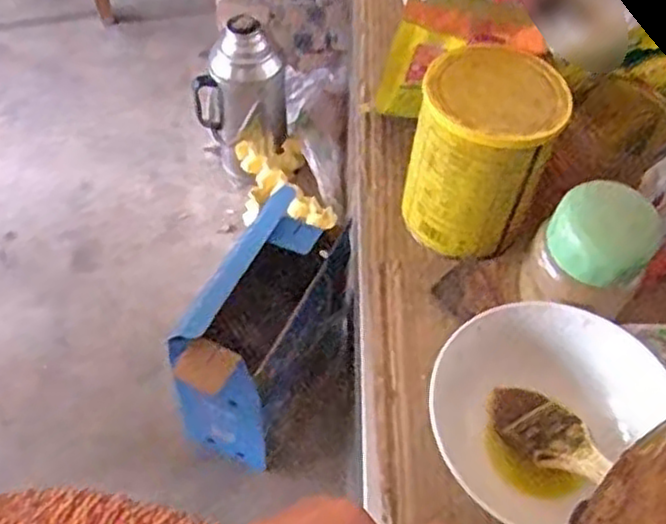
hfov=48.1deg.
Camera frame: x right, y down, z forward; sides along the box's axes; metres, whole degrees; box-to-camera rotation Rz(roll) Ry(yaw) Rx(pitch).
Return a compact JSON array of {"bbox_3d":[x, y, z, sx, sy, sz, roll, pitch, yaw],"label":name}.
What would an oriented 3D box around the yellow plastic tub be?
[{"bbox_3d":[0.108,-0.083,0.556,0.090,0.129,0.098,1,56,-2],"label":"yellow plastic tub"}]

